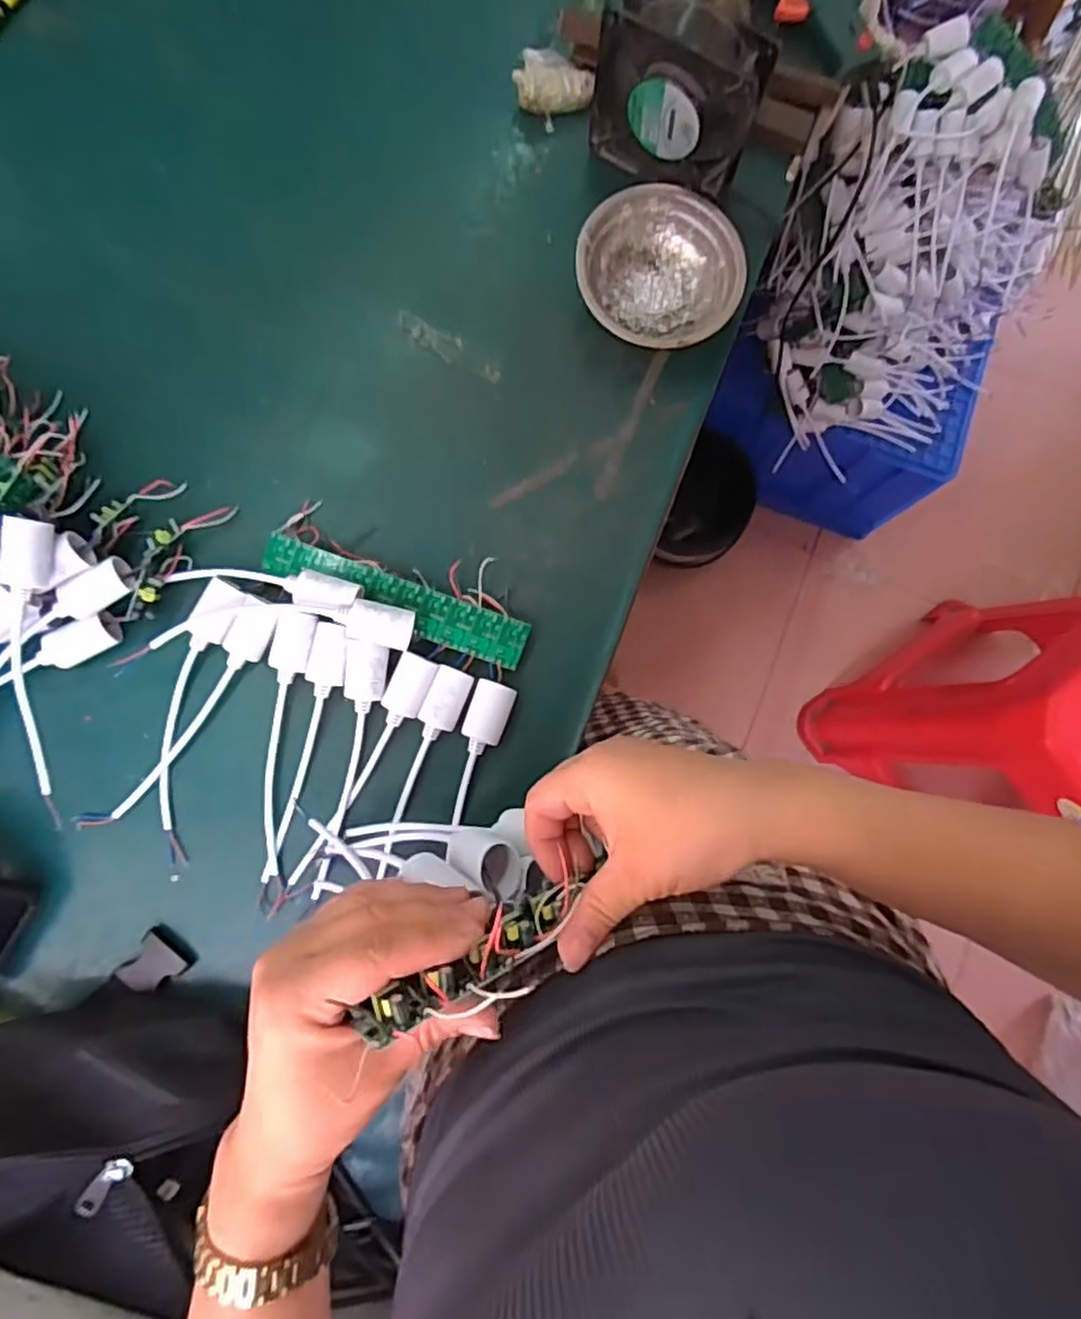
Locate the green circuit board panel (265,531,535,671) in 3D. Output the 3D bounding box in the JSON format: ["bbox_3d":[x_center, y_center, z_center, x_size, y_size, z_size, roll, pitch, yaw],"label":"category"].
[{"bbox_3d":[-0.109,-0.044,0.535,0.204,0.019,0.036,20,84,1],"label":"green circuit board panel"}]

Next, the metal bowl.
[{"bbox_3d":[0.094,-0.305,0.566,0.126,0.039,0.124,0,84,-2],"label":"metal bowl"}]

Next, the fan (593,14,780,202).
[{"bbox_3d":[0.101,-0.422,0.543,0.122,0.110,0.043,25,84,1],"label":"fan"}]

